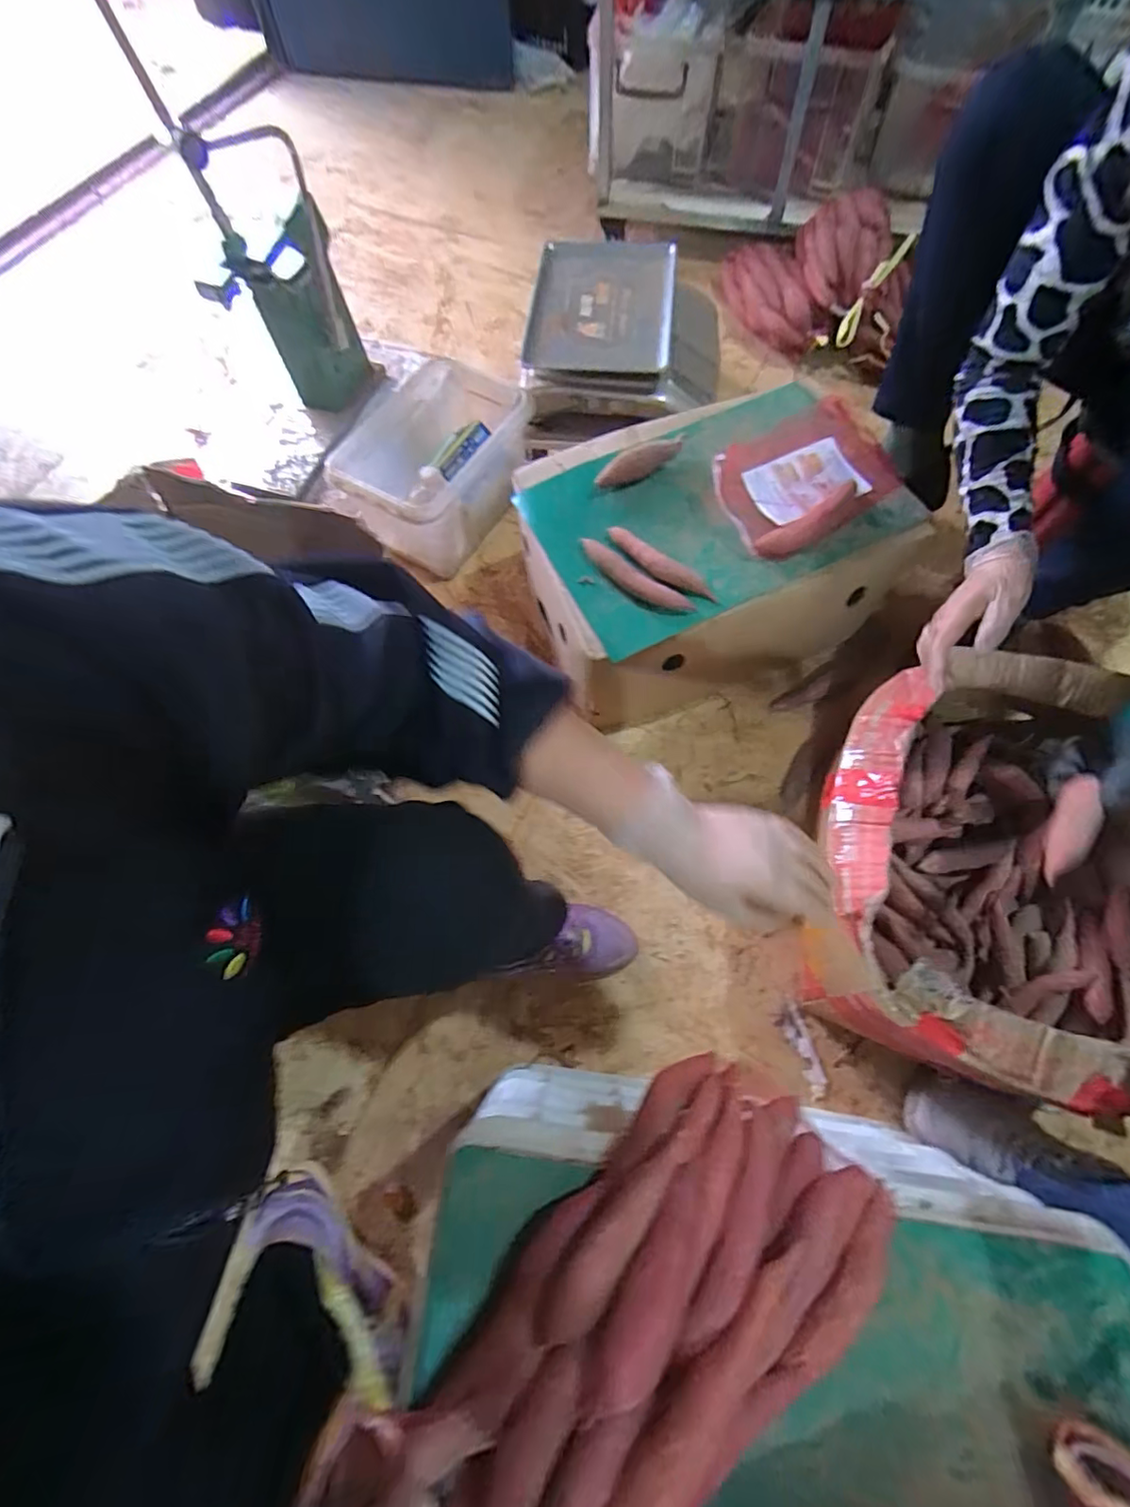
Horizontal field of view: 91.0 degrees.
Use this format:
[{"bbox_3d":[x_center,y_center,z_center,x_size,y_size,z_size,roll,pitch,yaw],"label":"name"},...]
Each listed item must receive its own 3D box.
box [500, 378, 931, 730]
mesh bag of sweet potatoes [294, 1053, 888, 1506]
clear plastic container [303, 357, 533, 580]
[{"bbox_3d":[0.189,-0.281,0.824,0.501,0.251,0.342,-18,69,-6],"label":"box"},{"bbox_3d":[0.042,0.346,0.344,0.354,0.096,0.162,-28,70,-17],"label":"mesh bag of sweet potatoes"},{"bbox_3d":[-0.210,-0.458,0.925,0.233,0.187,0.278,22,70,10],"label":"clear plastic container"}]

